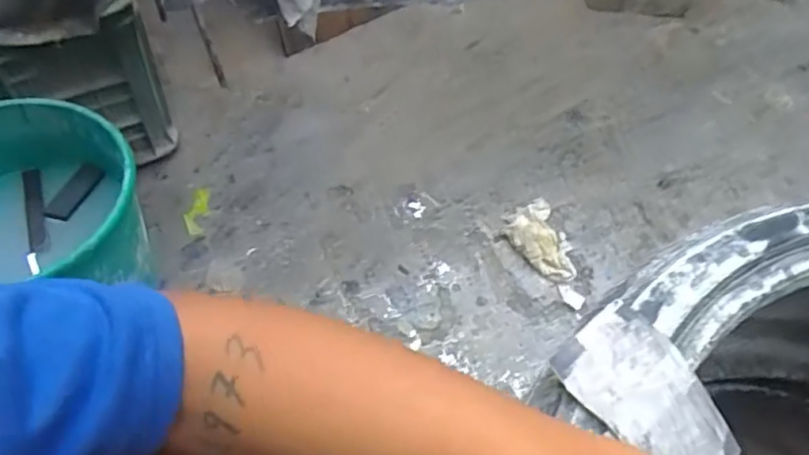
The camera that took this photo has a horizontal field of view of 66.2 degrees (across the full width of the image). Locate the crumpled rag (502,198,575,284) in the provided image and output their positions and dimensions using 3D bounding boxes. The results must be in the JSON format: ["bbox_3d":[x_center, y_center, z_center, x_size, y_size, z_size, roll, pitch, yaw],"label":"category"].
[{"bbox_3d":[0.212,0.020,0.987,0.087,0.024,0.149,-9,57,-11],"label":"crumpled rag"}]

